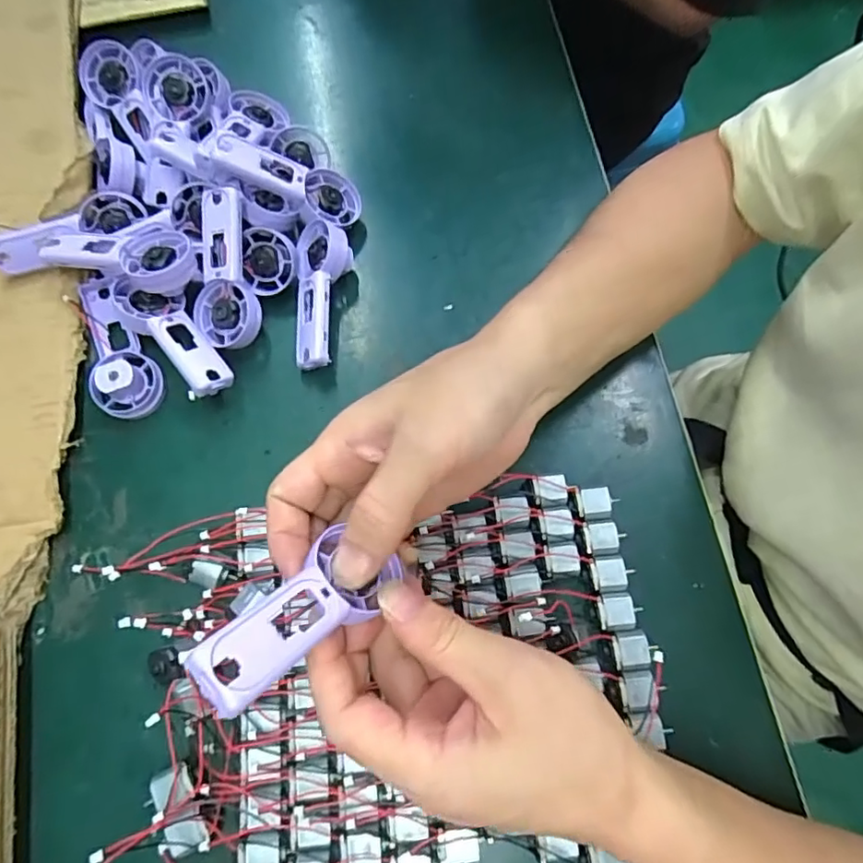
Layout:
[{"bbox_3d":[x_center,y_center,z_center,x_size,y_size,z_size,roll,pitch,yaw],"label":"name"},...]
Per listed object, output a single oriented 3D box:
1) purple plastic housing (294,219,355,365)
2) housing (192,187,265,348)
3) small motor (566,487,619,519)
[{"bbox_3d":[-0.070,-0.086,0.352,0.033,0.016,0.097,-6,75,22],"label":"purple plastic housing"},{"bbox_3d":[-0.126,-0.098,0.343,0.037,0.016,0.092,-4,93,-4],"label":"housing"},{"bbox_3d":[0.090,0.041,0.326,0.026,0.016,0.017,-8,73,-5],"label":"small motor"}]

